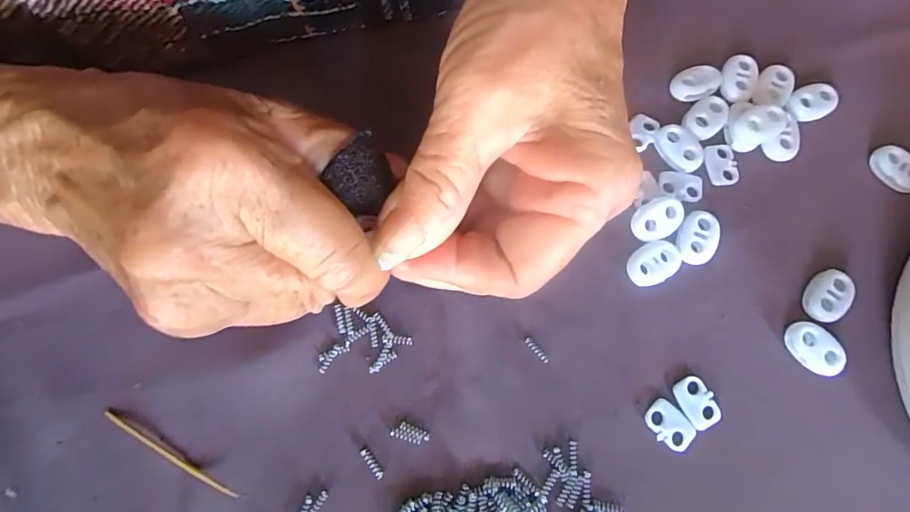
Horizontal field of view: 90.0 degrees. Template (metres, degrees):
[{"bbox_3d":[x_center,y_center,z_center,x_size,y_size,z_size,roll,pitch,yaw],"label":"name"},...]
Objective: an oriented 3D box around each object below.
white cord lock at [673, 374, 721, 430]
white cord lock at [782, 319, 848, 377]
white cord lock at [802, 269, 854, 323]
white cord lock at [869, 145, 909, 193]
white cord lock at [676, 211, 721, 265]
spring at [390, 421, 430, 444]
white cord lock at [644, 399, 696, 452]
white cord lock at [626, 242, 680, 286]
[{"bbox_3d":[0.091,0.056,0.172,0.013,0.004,0.019,-24,79,-6],"label":"white cord lock"},{"bbox_3d":[0.139,0.036,0.176,0.022,0.006,0.015,43,80,8],"label":"white cord lock"},{"bbox_3d":[0.149,0.015,0.181,0.014,0.005,0.023,44,80,8],"label":"white cord lock"},{"bbox_3d":[0.189,-0.037,0.195,0.014,0.007,0.022,-33,80,-8],"label":"white cord lock"},{"bbox_3d":[0.098,-0.007,0.185,0.015,0.006,0.022,20,78,3],"label":"white cord lock"},{"bbox_3d":[-0.016,0.065,0.167,0.014,0.004,0.006,14,76,3],"label":"spring"},{"bbox_3d":[0.080,0.063,0.170,0.013,0.004,0.019,-38,80,-9],"label":"white cord lock"},{"bbox_3d":[0.080,0.003,0.183,0.021,0.008,0.015,-35,79,-9],"label":"white cord lock"}]

